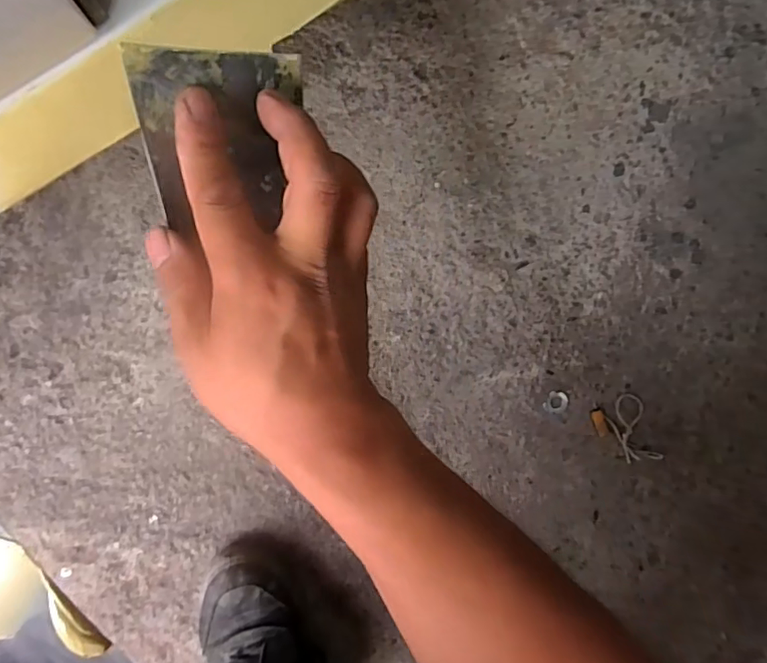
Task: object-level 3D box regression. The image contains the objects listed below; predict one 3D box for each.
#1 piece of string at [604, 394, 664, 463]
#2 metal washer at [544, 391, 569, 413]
[{"bbox_3d":[0.254,0.103,0.528,0.040,0.010,0.079,-26,98,-2],"label":"piece of string"},{"bbox_3d":[0.174,0.071,0.520,0.024,0.004,0.023,-1,96,-5],"label":"metal washer"}]

